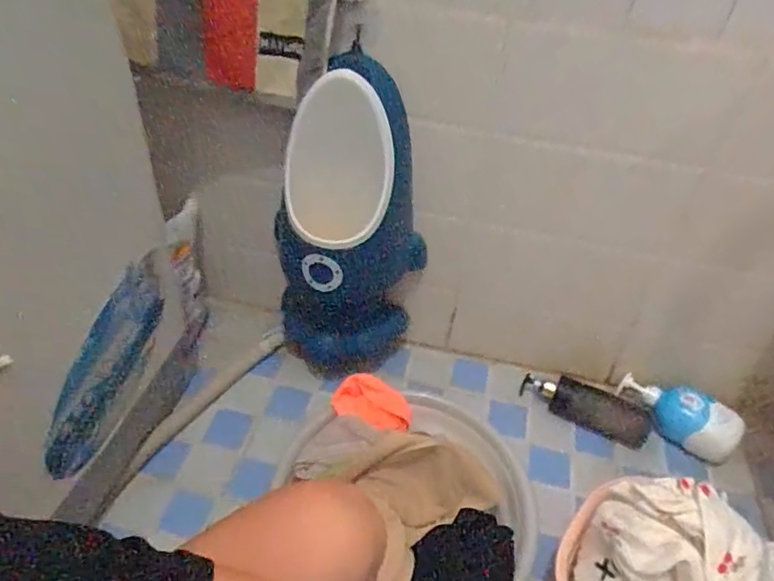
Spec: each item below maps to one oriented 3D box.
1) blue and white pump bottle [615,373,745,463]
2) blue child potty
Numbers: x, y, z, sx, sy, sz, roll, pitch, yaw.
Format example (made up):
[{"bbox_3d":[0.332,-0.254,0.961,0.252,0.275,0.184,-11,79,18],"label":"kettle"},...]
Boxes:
[{"bbox_3d":[0.497,0.207,0.962,0.198,0.074,0.074,33,47,30],"label":"blue and white pump bottle"},{"bbox_3d":[-0.057,-0.093,0.958,0.237,0.557,0.200,-11,42,-19],"label":"blue child potty"}]

